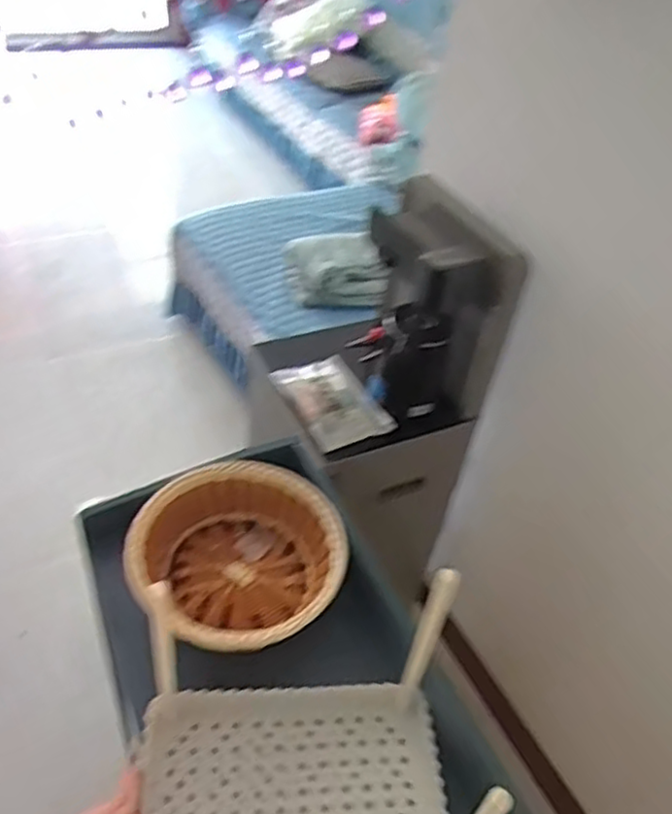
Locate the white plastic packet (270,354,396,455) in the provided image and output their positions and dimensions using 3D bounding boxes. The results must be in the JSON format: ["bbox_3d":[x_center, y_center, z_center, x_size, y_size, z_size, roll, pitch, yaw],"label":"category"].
[{"bbox_3d":[-0.005,-0.015,1.203,0.146,0.041,0.206,-14,46,-22],"label":"white plastic packet"}]

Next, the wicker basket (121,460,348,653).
[{"bbox_3d":[-0.113,0.180,0.809,0.228,0.082,0.240,4,42,-4],"label":"wicker basket"}]

